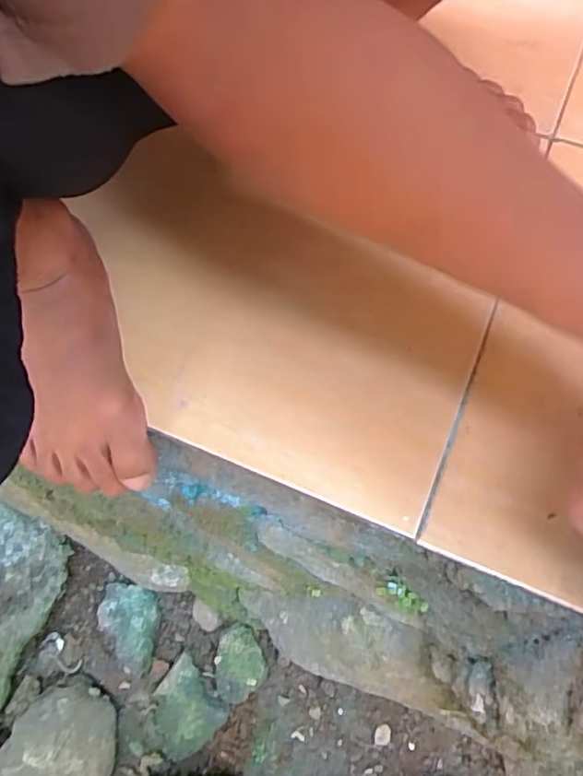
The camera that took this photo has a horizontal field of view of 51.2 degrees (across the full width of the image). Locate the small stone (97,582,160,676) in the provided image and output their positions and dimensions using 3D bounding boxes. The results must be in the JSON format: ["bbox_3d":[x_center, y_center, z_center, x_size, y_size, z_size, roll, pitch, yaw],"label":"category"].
[{"bbox_3d":[-0.201,0.293,0.745,0.072,0.030,0.097,5,62,2],"label":"small stone"}]

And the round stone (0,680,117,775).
[{"bbox_3d":[-0.265,0.394,0.671,0.131,0.067,0.119,-11,63,-6],"label":"round stone"}]

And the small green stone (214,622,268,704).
[{"bbox_3d":[-0.061,0.327,0.717,0.060,0.044,0.080,10,63,5],"label":"small green stone"}]

